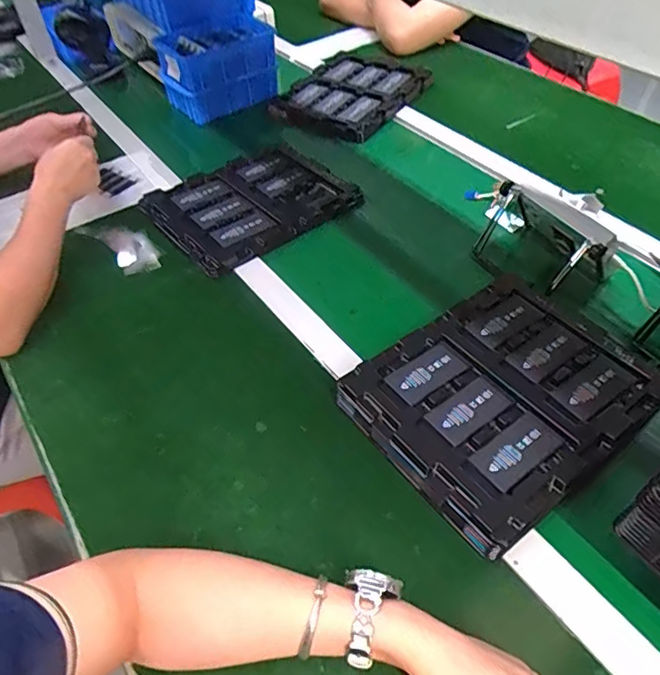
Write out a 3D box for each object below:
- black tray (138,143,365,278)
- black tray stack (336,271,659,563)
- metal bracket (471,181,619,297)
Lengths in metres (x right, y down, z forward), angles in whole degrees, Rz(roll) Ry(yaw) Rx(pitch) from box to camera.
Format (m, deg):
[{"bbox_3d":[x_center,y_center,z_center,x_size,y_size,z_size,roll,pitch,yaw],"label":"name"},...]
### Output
[{"bbox_3d":[-0.121,-0.210,0.824,0.272,0.027,0.219,-31,54,-22],"label":"black tray"},{"bbox_3d":[0.177,0.058,0.561,0.273,0.039,0.216,-31,54,-22],"label":"black tray stack"},{"bbox_3d":[0.269,-0.124,0.687,0.103,0.084,0.153,-22,51,-15],"label":"metal bracket"}]

